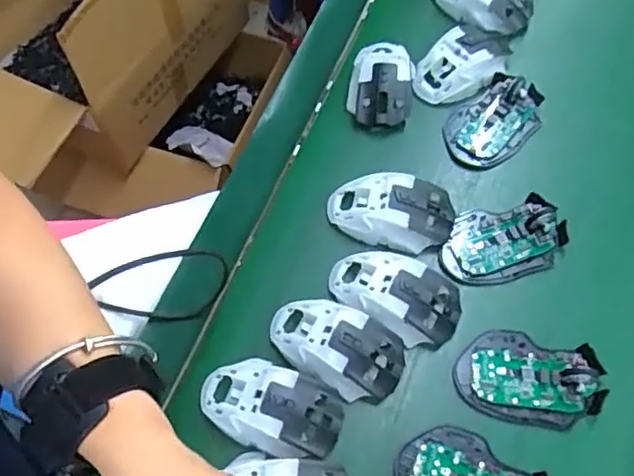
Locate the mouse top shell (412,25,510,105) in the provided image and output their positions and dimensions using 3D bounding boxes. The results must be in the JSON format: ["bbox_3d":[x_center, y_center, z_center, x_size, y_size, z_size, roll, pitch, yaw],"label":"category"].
[{"bbox_3d":[0.156,-0.185,0.647,0.110,0.032,0.063,-29,69,-16],"label":"mouse top shell"}]

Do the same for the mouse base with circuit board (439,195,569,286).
[{"bbox_3d":[0.170,0.002,0.562,0.113,0.020,0.070,-8,65,-7],"label":"mouse base with circuit board"}]

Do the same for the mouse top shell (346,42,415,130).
[{"bbox_3d":[0.067,-0.166,0.644,0.064,0.033,0.101,11,64,2],"label":"mouse top shell"}]

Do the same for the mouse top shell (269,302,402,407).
[{"bbox_3d":[0.015,0.090,0.515,0.114,0.034,0.065,27,66,10],"label":"mouse top shell"}]

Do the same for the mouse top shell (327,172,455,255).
[{"bbox_3d":[0.069,-0.023,0.570,0.114,0.034,0.064,8,64,1],"label":"mouse top shell"}]

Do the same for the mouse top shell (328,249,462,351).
[{"bbox_3d":[0.069,0.045,0.536,0.113,0.032,0.073,25,66,9],"label":"mouse top shell"}]

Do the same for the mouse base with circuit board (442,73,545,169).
[{"bbox_3d":[0.180,-0.119,0.623,0.111,0.018,0.070,-36,71,-18],"label":"mouse base with circuit board"}]

